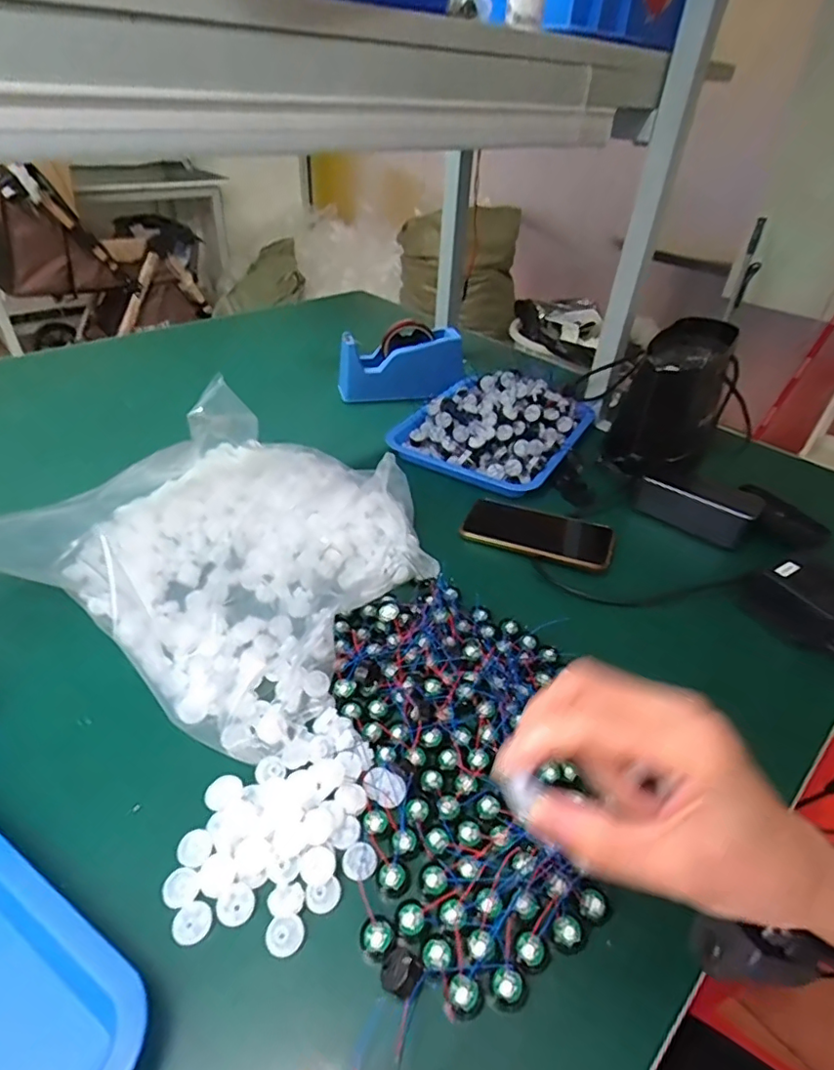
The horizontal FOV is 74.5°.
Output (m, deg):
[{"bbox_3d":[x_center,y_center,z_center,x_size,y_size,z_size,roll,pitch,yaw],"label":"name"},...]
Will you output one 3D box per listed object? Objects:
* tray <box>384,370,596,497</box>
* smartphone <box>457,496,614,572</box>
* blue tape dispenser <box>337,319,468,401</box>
[{"bbox_3d":[0.113,-0.168,0.767,0.217,0.083,0.259,22,42,20],"label":"tray"},{"bbox_3d":[0.137,-0.002,0.624,0.161,0.013,0.080,16,40,14],"label":"smartphone"},{"bbox_3d":[-0.030,-0.277,0.893,0.195,0.117,0.077,-15,42,-22],"label":"blue tape dispenser"}]

